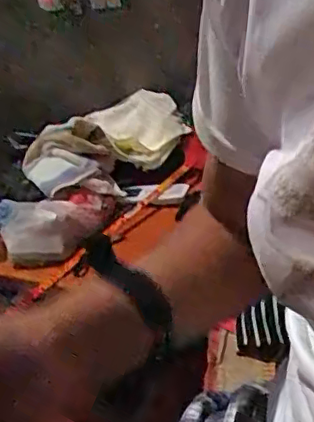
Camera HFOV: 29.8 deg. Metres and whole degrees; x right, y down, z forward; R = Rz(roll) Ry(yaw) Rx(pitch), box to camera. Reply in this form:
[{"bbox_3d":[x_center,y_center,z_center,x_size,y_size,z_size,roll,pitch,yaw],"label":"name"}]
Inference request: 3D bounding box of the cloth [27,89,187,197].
[{"bbox_3d":[-0.101,-0.136,1.187,0.338,0.093,0.193,-21,33,-12],"label":"cloth"}]

